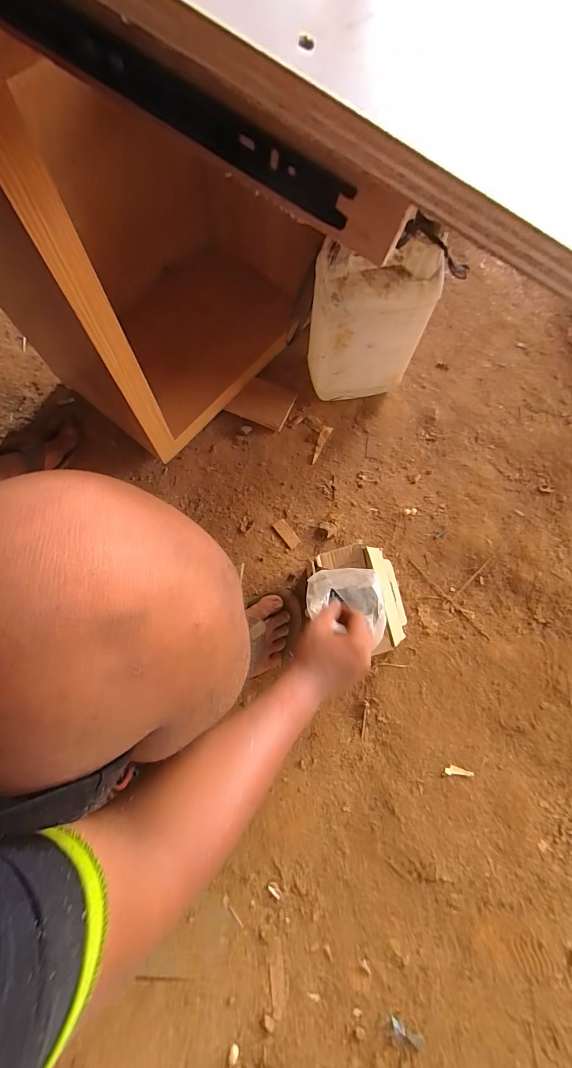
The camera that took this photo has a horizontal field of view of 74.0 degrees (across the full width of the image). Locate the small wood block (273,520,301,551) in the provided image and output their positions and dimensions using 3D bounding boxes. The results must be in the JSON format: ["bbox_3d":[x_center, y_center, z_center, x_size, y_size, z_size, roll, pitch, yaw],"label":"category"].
[{"bbox_3d":[0.001,-0.001,0.730,0.026,0.008,0.058,-38,77,-11],"label":"small wood block"}]

